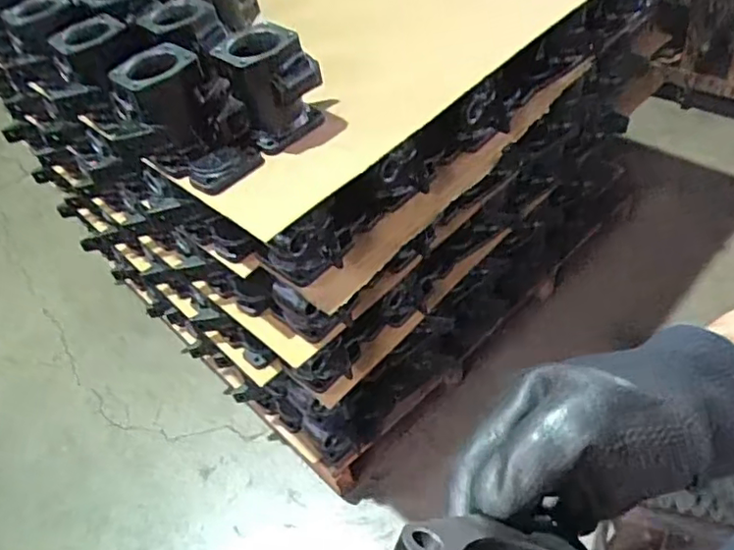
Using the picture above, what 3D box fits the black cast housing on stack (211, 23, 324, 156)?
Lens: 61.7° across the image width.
[{"bbox_3d":[-0.130,-0.263,0.853,0.124,0.129,0.104,-38,52,-22],"label":"black cast housing on stack"}]

